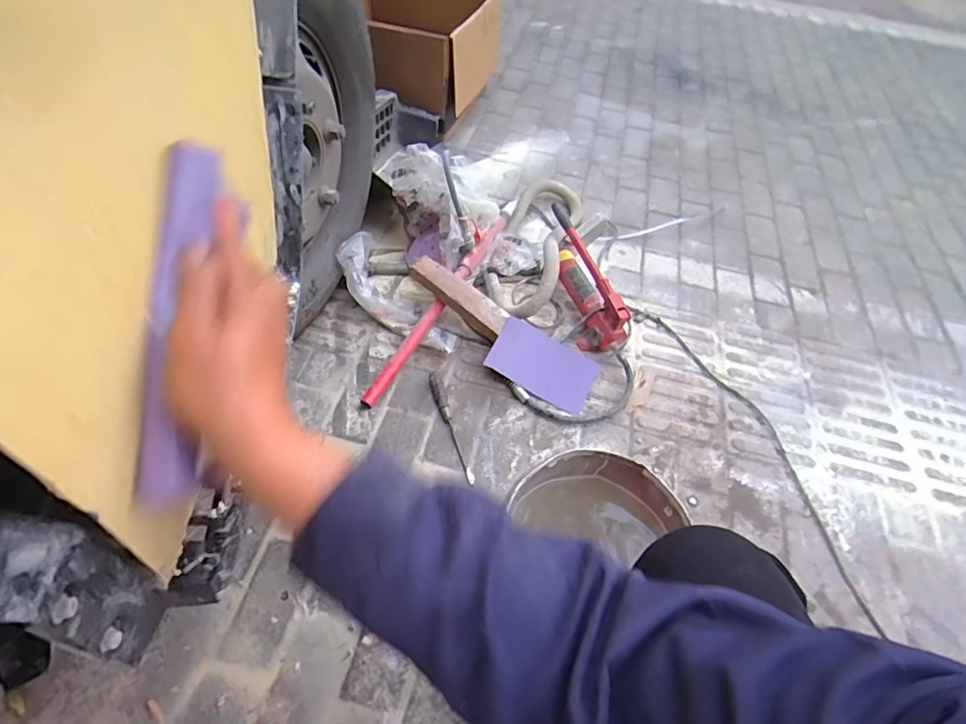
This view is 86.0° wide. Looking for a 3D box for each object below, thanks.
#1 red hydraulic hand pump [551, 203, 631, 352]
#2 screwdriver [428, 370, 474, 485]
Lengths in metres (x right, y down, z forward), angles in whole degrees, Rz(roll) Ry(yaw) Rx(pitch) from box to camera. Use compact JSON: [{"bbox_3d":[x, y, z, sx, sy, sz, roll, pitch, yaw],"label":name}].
[{"bbox_3d":[0.221,-0.200,1.259,0.089,0.135,0.406,-13,54,-13],"label":"red hydraulic hand pump"},{"bbox_3d":[-0.066,0.125,1.030,0.026,0.021,0.257,-13,54,-13],"label":"screwdriver"}]

